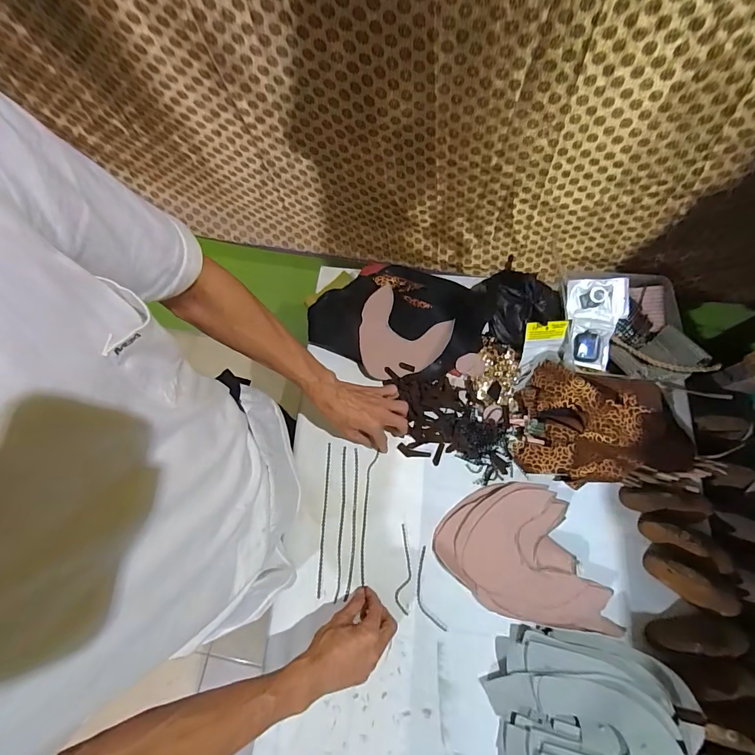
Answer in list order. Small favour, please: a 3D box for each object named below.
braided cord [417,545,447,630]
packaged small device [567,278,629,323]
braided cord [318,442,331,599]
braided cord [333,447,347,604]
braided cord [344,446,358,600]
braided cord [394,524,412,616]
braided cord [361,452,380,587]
[{"bbox_3d":[0.074,0.328,0.600,0.033,0.004,0.118,-13,71,-5],"label":"braided cord"},{"bbox_3d":[0.390,-0.135,0.686,0.102,0.014,0.077,-1,91,9],"label":"packaged small device"},{"bbox_3d":[-0.086,0.224,0.627,0.006,0.010,0.229,2,70,1],"label":"braided cord"},{"bbox_3d":[-0.059,0.233,0.633,0.008,0.007,0.234,2,70,1],"label":"braided cord"},{"bbox_3d":[-0.039,0.230,0.630,0.011,0.005,0.223,3,70,1],"label":"braided cord"},{"bbox_3d":[0.043,0.300,0.611,0.022,0.006,0.125,6,70,2],"label":"braided cord"},{"bbox_3d":[-0.015,0.225,0.638,0.016,0.007,0.200,5,71,2],"label":"braided cord"}]

